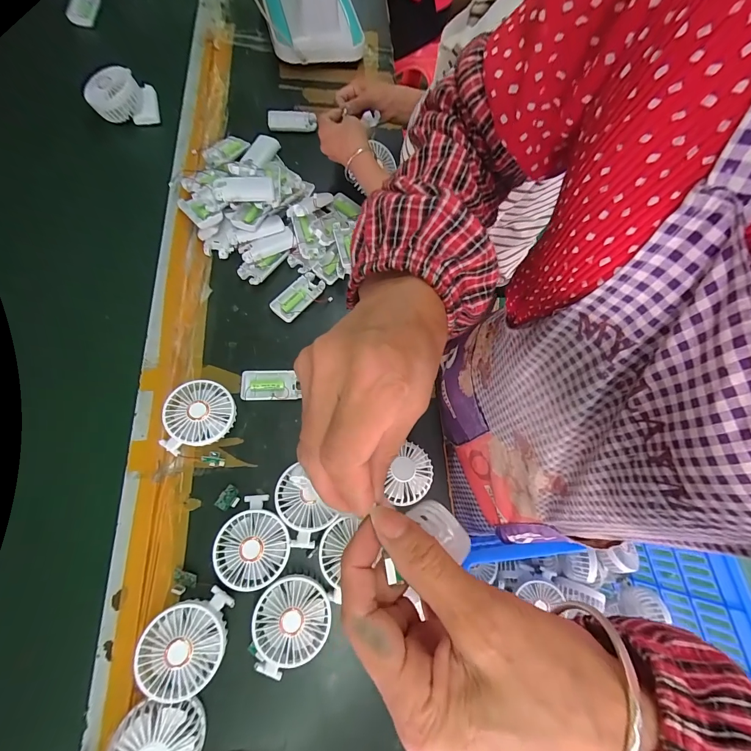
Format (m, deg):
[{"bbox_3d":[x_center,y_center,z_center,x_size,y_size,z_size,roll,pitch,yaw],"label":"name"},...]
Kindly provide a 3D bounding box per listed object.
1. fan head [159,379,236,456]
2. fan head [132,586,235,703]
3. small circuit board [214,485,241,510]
[{"bbox_3d":[-0.242,0.054,0.474,0.090,0.034,0.088,-3,72,-13],"label":"fan head"},{"bbox_3d":[-0.211,0.295,0.379,0.086,0.027,0.092,4,61,-17],"label":"fan head"},{"bbox_3d":[-0.194,0.164,0.457,0.026,0.012,0.030,29,77,9],"label":"small circuit board"}]

